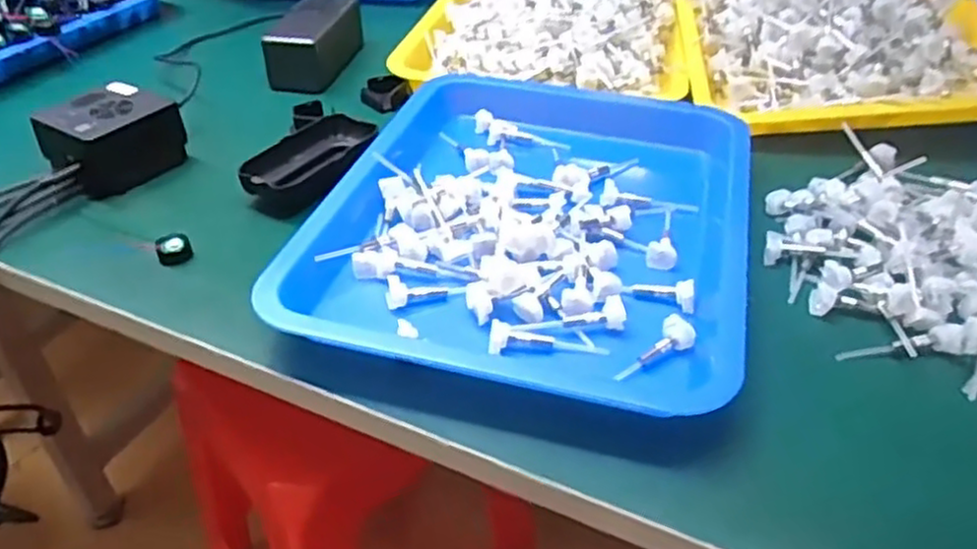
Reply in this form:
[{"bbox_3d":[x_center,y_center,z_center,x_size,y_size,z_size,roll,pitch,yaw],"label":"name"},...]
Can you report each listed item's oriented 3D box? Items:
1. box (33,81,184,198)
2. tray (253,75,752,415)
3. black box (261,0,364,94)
[{"bbox_3d":[-0.281,-0.105,0.558,0.064,0.048,0.084,26,46,28],"label":"box"},{"bbox_3d":[0.033,-0.042,0.492,0.260,0.034,0.318,10,40,12],"label":"tray"},{"bbox_3d":[-0.164,-0.225,0.710,0.056,0.049,0.131,7,40,8],"label":"black box"}]

